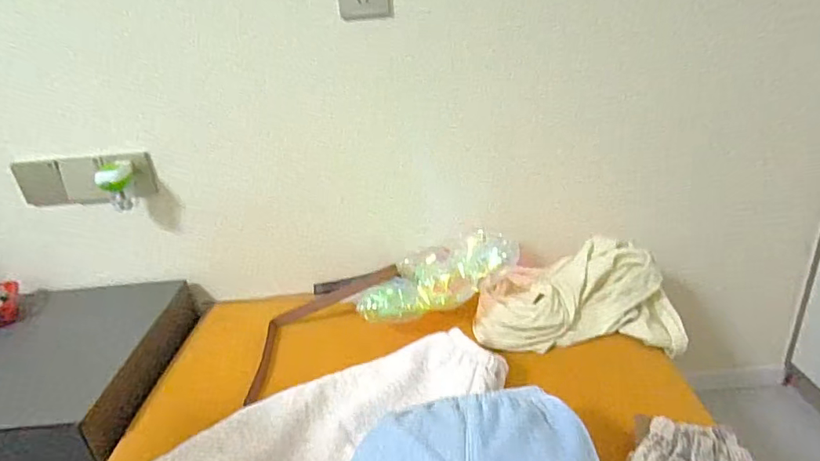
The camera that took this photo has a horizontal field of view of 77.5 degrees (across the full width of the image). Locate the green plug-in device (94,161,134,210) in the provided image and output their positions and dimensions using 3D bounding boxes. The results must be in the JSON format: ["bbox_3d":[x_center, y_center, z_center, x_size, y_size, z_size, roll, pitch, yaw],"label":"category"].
[{"bbox_3d":[-0.536,-0.078,0.943,0.065,0.082,0.072,-17,28,-24],"label":"green plug-in device"}]

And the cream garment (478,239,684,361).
[{"bbox_3d":[0.285,0.111,0.878,0.336,0.122,0.184,-1,26,8],"label":"cream garment"}]

